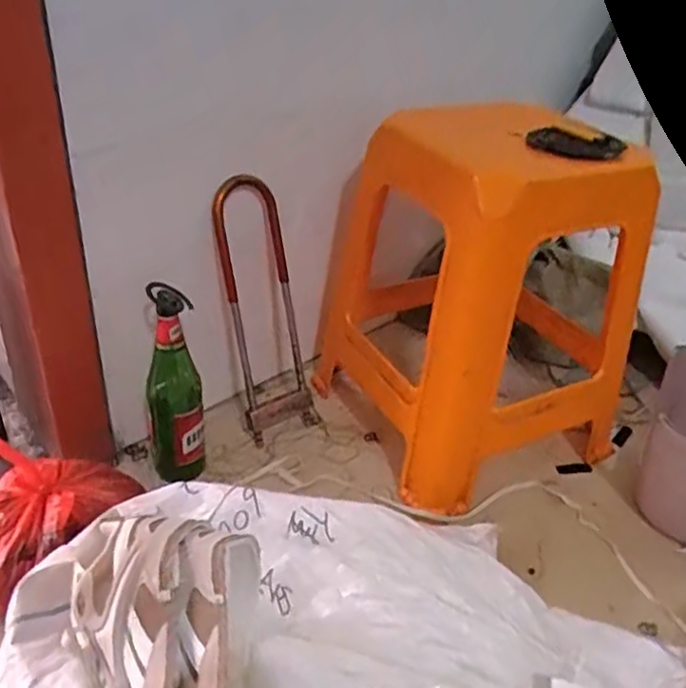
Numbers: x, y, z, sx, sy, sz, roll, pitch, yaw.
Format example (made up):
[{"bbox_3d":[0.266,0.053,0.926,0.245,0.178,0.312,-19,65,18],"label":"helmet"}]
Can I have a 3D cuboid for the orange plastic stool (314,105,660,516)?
[{"bbox_3d":[0.181,-0.093,1.019,0.341,0.454,0.411,-15,39,-26],"label":"orange plastic stool"}]

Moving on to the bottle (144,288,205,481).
[{"bbox_3d":[-0.225,0.057,0.899,0.069,0.276,0.057,-8,36,-18],"label":"bottle"}]

